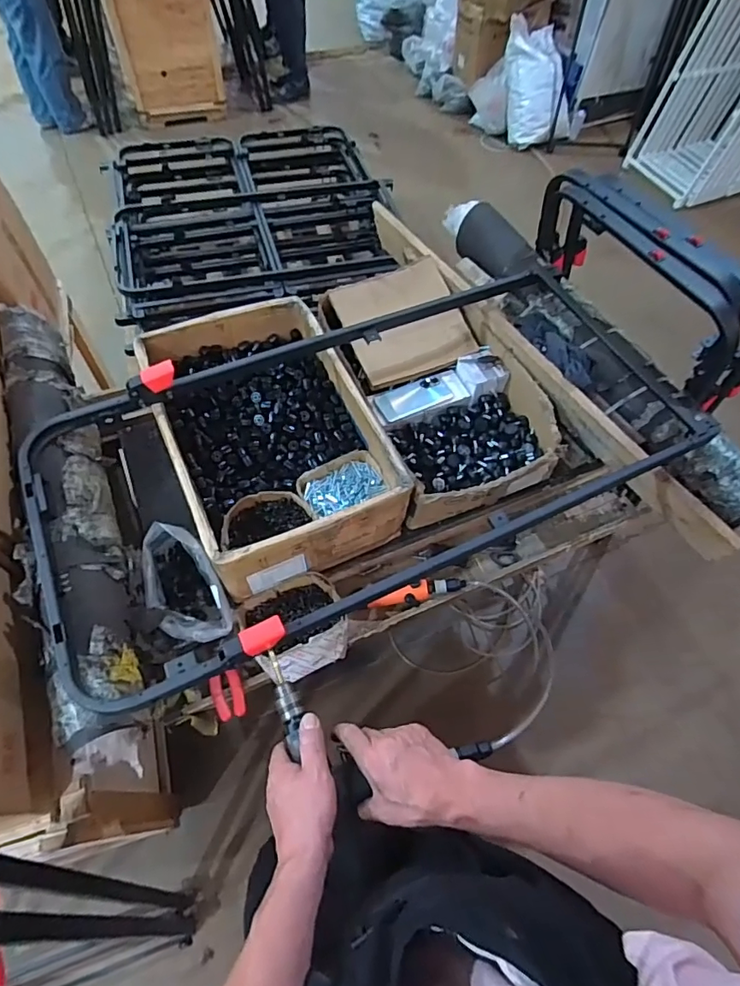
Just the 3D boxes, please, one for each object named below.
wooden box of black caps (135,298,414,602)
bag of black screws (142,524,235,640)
[{"bbox_3d":[-0.193,-0.121,0.978,0.350,0.145,0.537,-23,63,-15],"label":"wooden box of black caps"},{"bbox_3d":[-0.318,0.166,0.873,0.108,0.113,0.211,-28,65,-18],"label":"bag of black screws"}]

